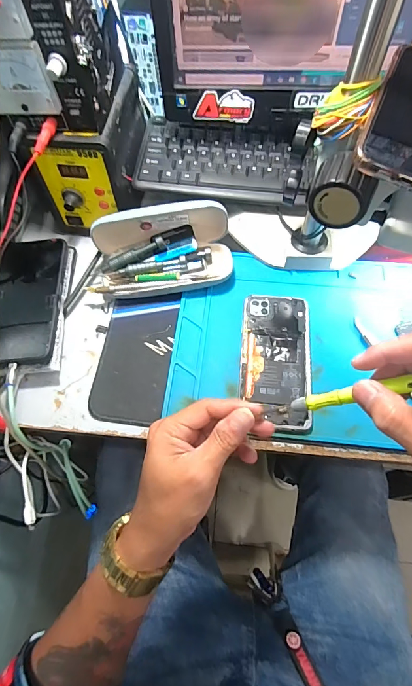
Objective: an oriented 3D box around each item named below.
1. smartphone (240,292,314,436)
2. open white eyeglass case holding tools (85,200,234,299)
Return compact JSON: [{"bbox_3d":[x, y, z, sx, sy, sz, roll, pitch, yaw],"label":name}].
[{"bbox_3d":[0.077,0.018,0.402,0.075,0.011,0.155,4,64,4],"label":"smartphone"},{"bbox_3d":[-0.053,-0.109,0.434,0.166,0.076,0.084,-10,64,-3],"label":"open white eyeglass case holding tools"}]

